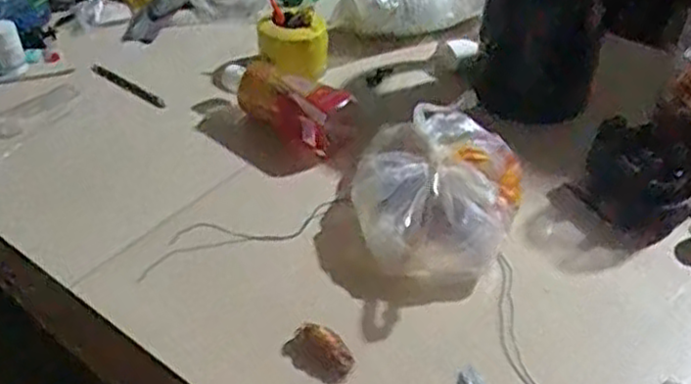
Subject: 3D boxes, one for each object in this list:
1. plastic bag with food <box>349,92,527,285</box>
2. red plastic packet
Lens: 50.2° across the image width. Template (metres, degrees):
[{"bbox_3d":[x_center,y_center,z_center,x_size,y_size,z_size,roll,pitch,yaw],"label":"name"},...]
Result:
[{"bbox_3d":[0.090,-0.016,0.730,0.165,0.100,0.204,8,41,8],"label":"plastic bag with food"},{"bbox_3d":[-0.056,-0.094,0.850,0.075,0.069,0.154,-32,50,-32],"label":"red plastic packet"}]

